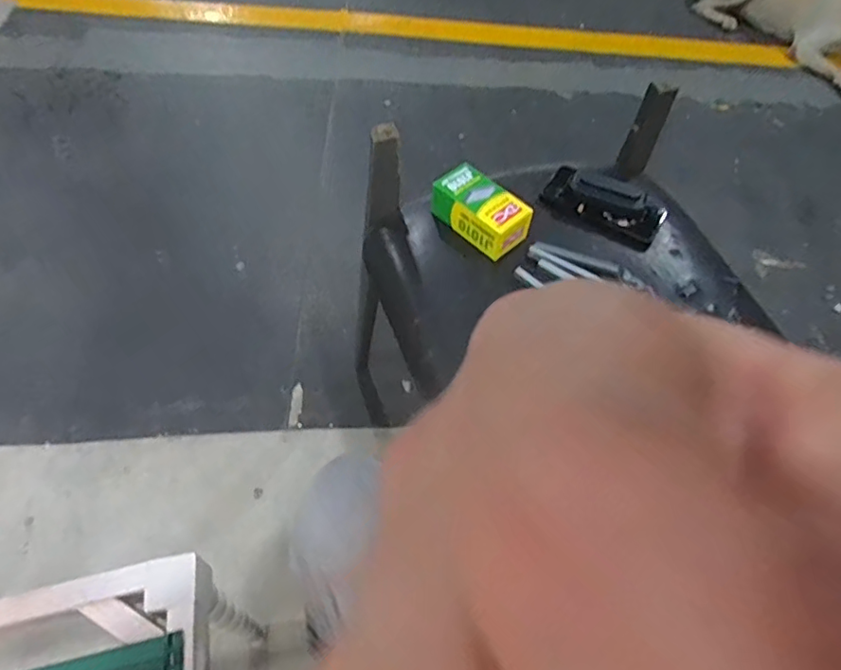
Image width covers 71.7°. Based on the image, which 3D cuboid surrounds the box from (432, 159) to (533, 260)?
[{"bbox_3d":[0.079,-0.165,0.767,0.063,0.054,0.128,-38,67,-25],"label":"box"}]

